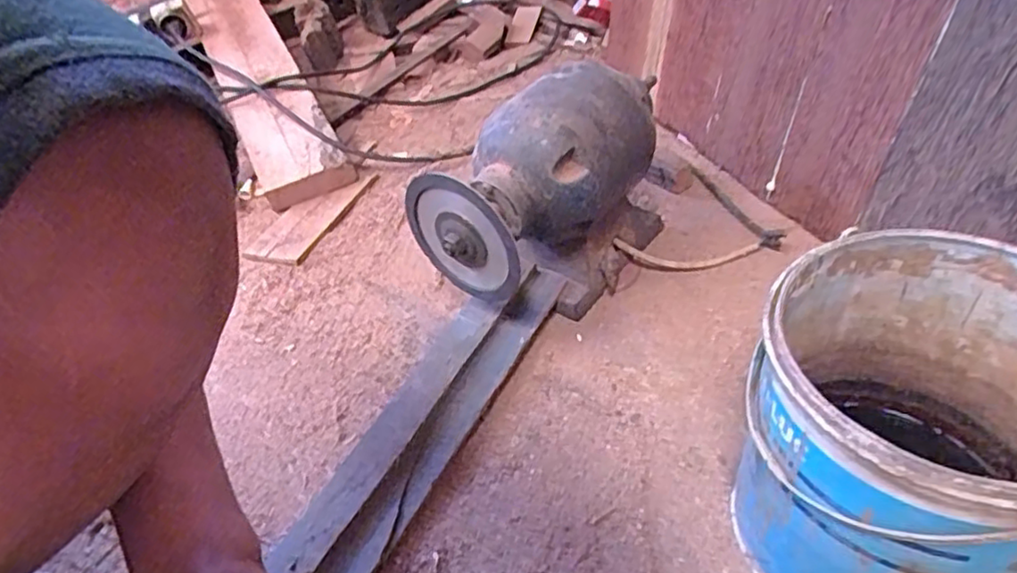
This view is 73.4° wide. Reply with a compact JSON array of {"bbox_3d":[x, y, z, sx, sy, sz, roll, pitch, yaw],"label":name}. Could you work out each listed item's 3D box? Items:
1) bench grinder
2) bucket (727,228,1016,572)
[{"bbox_3d":[0.043,-0.074,0.621,0.246,0.192,0.119,-31,48,-26],"label":"bench grinder"},{"bbox_3d":[0.234,0.093,0.403,0.185,0.188,0.168,-33,49,-27],"label":"bucket"}]

